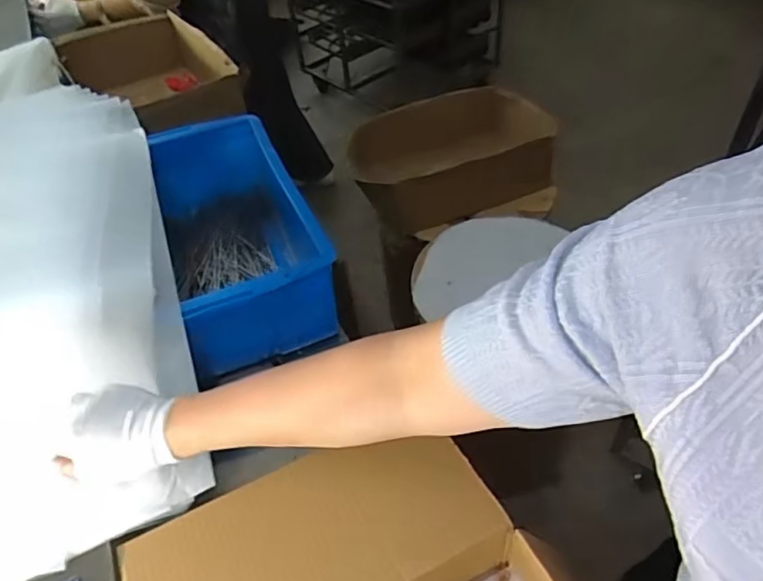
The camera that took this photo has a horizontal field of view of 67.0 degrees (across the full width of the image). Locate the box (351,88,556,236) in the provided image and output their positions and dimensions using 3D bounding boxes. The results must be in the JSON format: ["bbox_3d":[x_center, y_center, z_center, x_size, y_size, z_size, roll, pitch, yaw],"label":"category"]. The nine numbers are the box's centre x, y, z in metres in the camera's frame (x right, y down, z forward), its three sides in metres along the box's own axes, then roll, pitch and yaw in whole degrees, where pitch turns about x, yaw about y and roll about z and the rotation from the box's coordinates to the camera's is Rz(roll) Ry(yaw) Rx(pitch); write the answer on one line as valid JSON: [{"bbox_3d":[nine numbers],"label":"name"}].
[{"bbox_3d":[0.220,-0.325,1.439,0.538,0.204,0.312,-14,46,-8],"label":"box"}]

